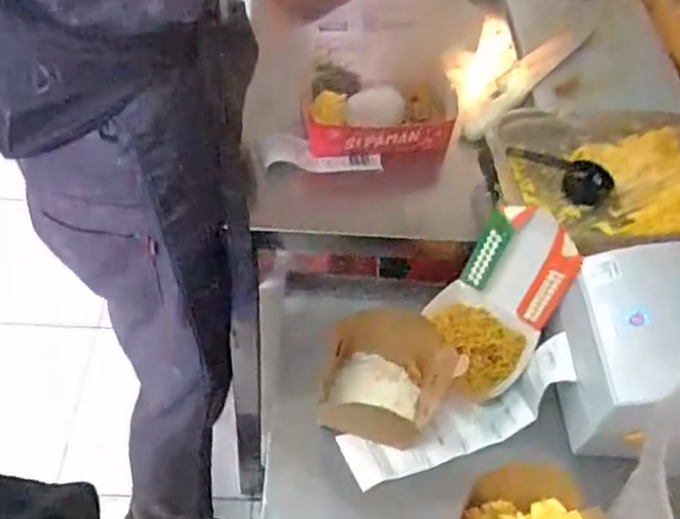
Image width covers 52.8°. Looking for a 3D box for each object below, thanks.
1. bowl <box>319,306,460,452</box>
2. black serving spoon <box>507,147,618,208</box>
[{"bbox_3d":[0.049,0.125,0.725,0.126,0.075,0.124,3,52,-3],"label":"bowl"},{"bbox_3d":[0.275,-0.112,0.854,0.129,0.027,0.064,24,54,13],"label":"black serving spoon"}]

